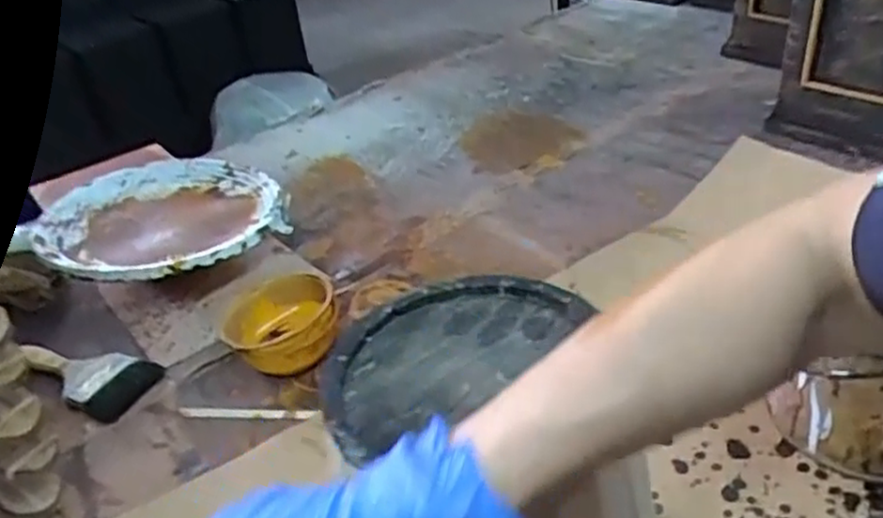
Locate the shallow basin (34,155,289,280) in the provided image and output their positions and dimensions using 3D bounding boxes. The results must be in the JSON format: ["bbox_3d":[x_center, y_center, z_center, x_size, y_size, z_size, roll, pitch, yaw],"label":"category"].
[{"bbox_3d":[-0.352,-0.055,0.921,0.287,0.039,0.293,-31,41,-30],"label":"shallow basin"}]

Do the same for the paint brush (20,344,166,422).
[{"bbox_3d":[-0.380,0.115,0.757,0.168,0.017,0.076,11,37,25],"label":"paint brush"}]

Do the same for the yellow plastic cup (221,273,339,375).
[{"bbox_3d":[-0.163,0.072,0.746,0.110,0.058,0.105,-5,33,3],"label":"yellow plastic cup"}]

